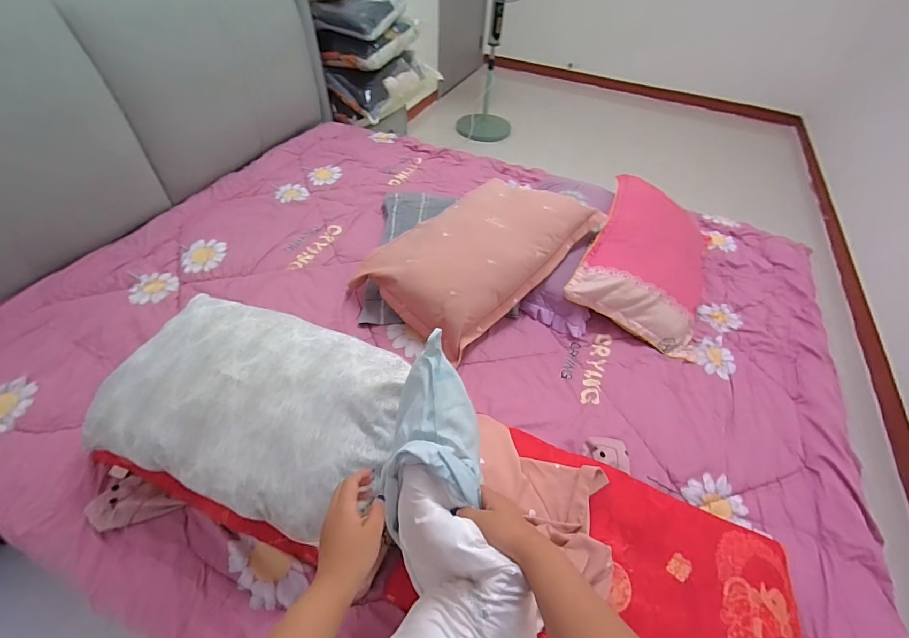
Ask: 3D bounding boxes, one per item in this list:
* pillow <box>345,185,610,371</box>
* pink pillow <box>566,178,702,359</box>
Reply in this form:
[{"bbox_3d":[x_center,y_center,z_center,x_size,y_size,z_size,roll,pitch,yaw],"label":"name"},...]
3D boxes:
[{"bbox_3d":[0.072,-0.214,1.216,0.399,0.233,0.621,37,55,26],"label":"pillow"},{"bbox_3d":[0.597,-0.191,1.273,0.354,0.185,0.571,21,49,15],"label":"pink pillow"}]

